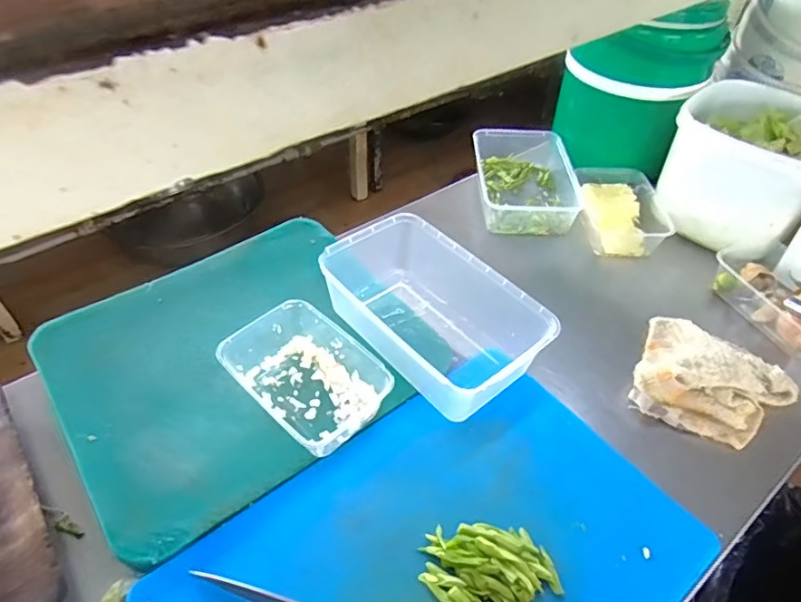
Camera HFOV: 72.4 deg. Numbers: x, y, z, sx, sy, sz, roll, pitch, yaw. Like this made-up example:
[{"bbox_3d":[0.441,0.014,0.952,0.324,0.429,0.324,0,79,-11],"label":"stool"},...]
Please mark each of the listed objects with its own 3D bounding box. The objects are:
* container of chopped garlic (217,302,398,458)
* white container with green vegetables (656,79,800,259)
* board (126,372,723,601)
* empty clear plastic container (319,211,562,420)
[{"bbox_3d":[-0.105,0.078,0.589,0.121,0.049,0.166,-34,56,-31],"label":"container of chopped garlic"},{"bbox_3d":[0.514,-0.196,0.815,0.219,0.157,0.201,28,51,23],"label":"white container with green vegetables"},{"bbox_3d":[0.032,0.236,0.479,0.438,0.026,0.297,-28,54,-25],"label":"board"},{"bbox_3d":[0.033,0.013,0.652,0.162,0.091,0.266,-32,55,-29],"label":"empty clear plastic container"}]

